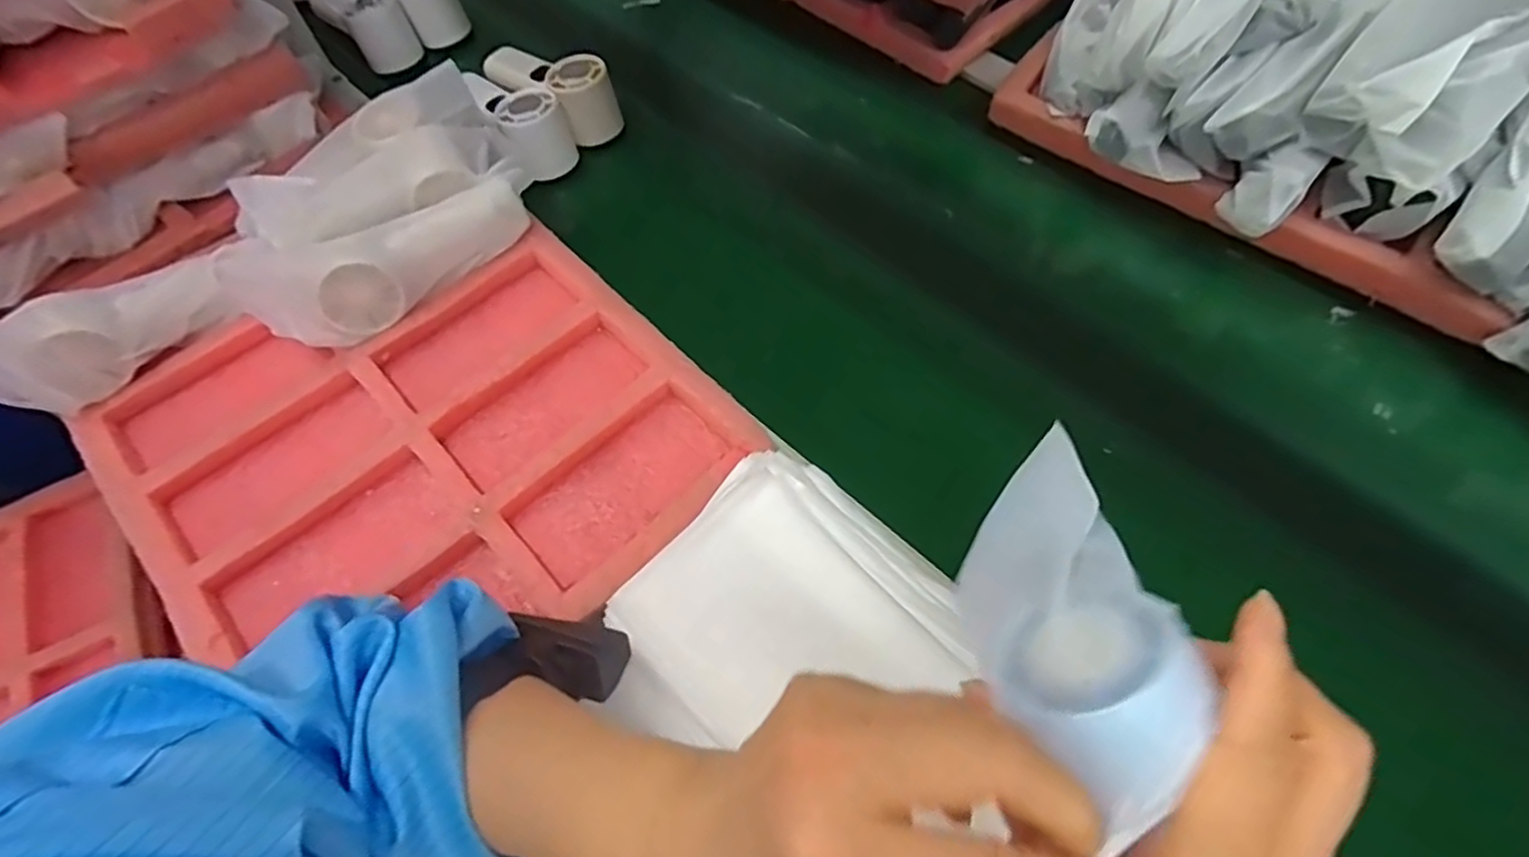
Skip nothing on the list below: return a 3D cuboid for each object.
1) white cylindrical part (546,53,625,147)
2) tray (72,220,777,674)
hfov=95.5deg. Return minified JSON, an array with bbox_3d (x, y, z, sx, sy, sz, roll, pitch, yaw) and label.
[{"bbox_3d":[-0.159,-0.290,0.621,0.051,0.059,0.054,-1,61,1],"label":"white cylindrical part"},{"bbox_3d":[-0.223,0.008,0.460,0.325,0.027,0.330,-39,67,-18],"label":"tray"}]

